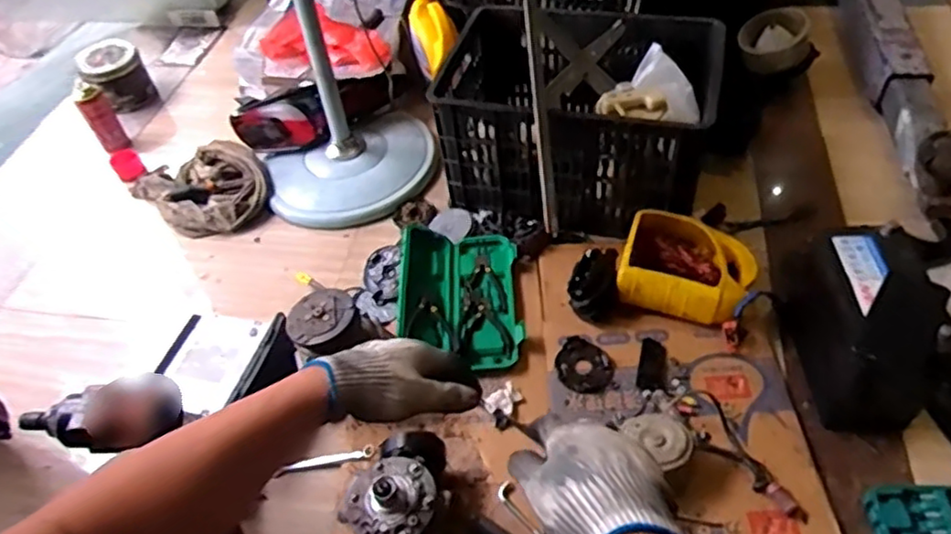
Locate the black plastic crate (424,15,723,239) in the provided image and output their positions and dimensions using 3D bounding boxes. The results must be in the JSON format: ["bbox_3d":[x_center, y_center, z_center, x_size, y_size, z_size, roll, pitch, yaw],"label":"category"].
[{"bbox_3d":[0.195,-0.301,1.301,0.484,0.242,0.402,12,52,15],"label":"black plastic crate"}]

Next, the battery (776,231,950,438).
[{"bbox_3d":[0.575,0.087,0.988,0.136,0.211,0.228,-1,49,5],"label":"battery"}]

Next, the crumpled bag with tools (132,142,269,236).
[{"bbox_3d":[-0.588,-0.177,1.464,0.225,0.075,0.261,-39,56,-24],"label":"crumpled bag with tools"}]

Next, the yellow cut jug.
[{"bbox_3d":[0.364,0.003,1.152,0.209,0.086,0.183,12,52,16],"label":"yellow cut jug"}]

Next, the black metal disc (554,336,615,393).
[{"bbox_3d":[0.182,0.163,1.107,0.092,0.014,0.096,-3,49,3],"label":"black metal disc"}]

